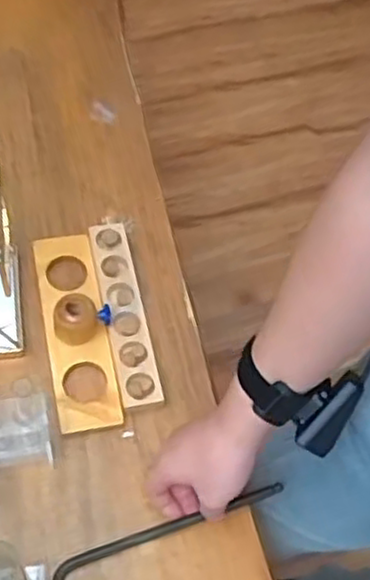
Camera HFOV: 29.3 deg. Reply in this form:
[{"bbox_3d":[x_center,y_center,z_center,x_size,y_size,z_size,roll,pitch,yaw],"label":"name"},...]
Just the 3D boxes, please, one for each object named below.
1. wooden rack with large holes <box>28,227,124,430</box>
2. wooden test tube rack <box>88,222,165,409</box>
[{"bbox_3d":[-0.119,0.036,0.763,0.063,0.028,0.232,-9,63,-12],"label":"wooden rack with large holes"},{"bbox_3d":[-0.066,0.022,0.775,0.041,0.024,0.217,-9,63,-12],"label":"wooden test tube rack"}]

